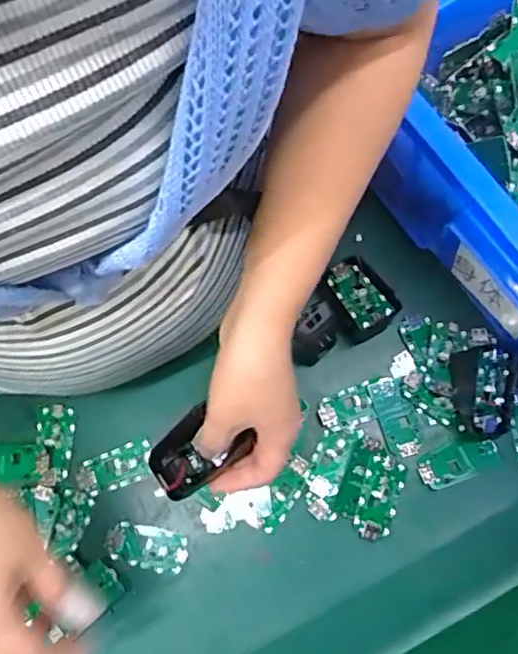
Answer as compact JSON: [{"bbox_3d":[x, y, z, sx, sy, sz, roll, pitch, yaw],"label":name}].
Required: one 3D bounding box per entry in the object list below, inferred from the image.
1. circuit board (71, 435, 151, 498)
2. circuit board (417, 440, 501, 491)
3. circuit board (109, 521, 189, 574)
[{"bbox_3d":[-0.118,0.116,0.468,0.063,0.004,0.032,-23,75,-4],"label":"circuit board"},{"bbox_3d":[0.160,0.106,0.454,0.065,0.008,0.029,-21,75,-4],"label":"circuit board"},{"bbox_3d":[-0.087,0.174,0.453,0.060,0.006,0.031,10,75,5],"label":"circuit board"}]

